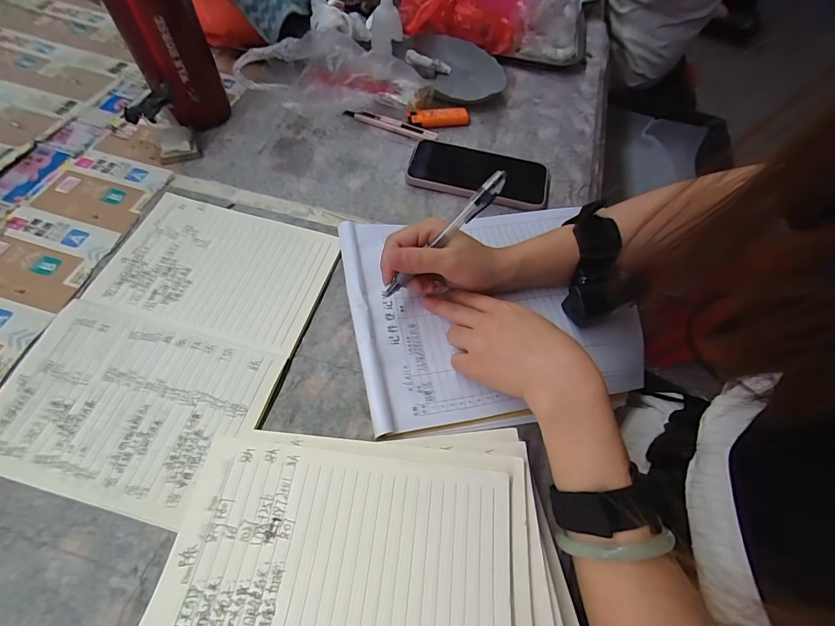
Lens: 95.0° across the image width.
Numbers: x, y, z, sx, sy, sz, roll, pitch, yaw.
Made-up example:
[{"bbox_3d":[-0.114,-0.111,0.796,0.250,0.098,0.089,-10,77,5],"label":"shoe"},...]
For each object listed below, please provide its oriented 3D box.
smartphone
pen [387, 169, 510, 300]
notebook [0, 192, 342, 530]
[{"bbox_3d":[0.072,-0.165,0.449,0.159,0.011,0.081,15,60,4],"label":"smartphone"},{"bbox_3d":[0.022,-0.062,0.312,0.135,0.015,0.010,-44,68,10],"label":"pen"},{"bbox_3d":[-0.211,0.012,0.333,0.207,0.010,0.270,14,60,4],"label":"notebook"}]

